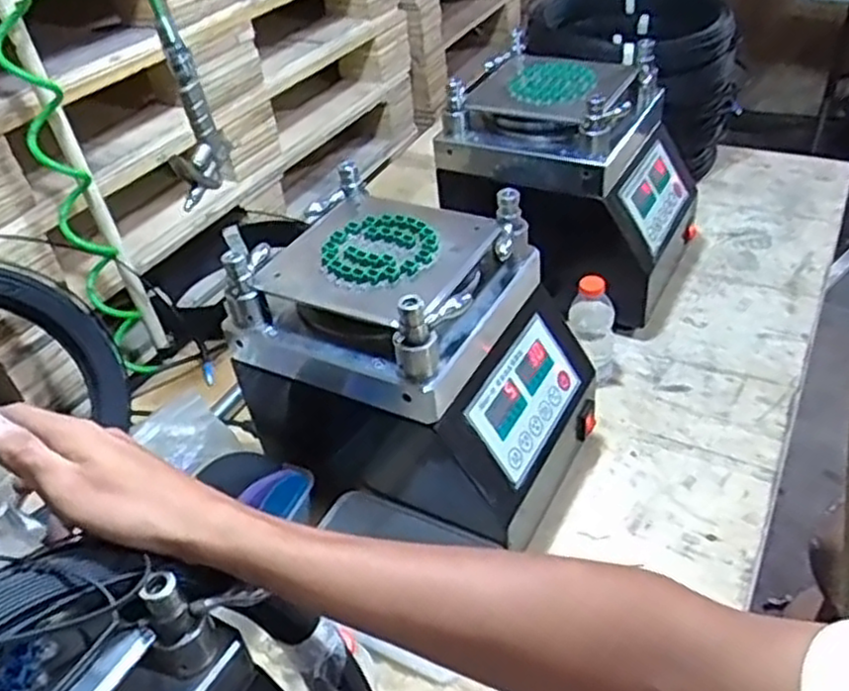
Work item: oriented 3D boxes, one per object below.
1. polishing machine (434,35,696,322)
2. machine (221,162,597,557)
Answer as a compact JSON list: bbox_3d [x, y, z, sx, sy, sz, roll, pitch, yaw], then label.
[{"bbox_3d":[0.197,-0.213,0.994,0.281,0.298,0.227,16,46,24],"label":"polishing machine"},{"bbox_3d":[0.005,0.009,0.707,0.297,0.261,0.222,16,46,24],"label":"machine"}]

